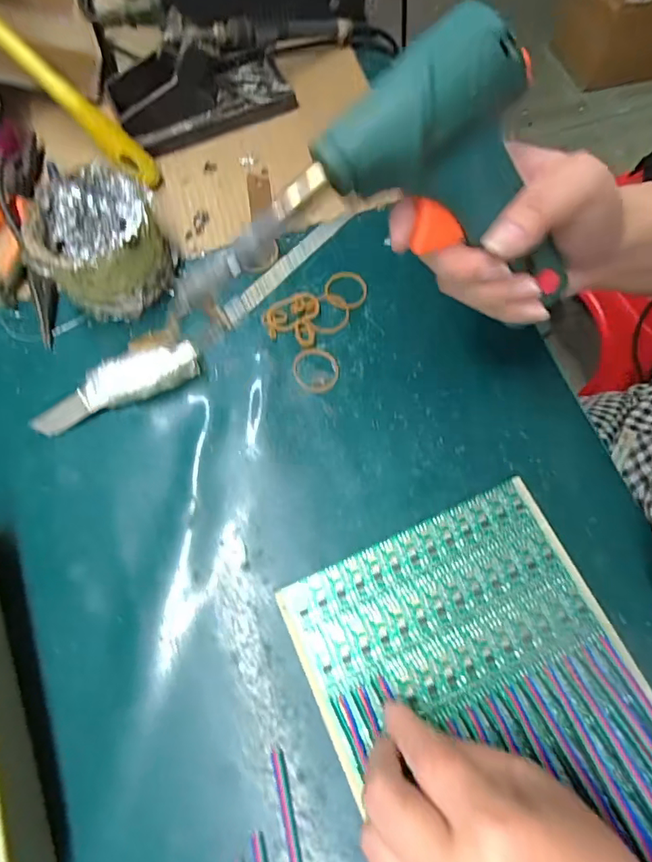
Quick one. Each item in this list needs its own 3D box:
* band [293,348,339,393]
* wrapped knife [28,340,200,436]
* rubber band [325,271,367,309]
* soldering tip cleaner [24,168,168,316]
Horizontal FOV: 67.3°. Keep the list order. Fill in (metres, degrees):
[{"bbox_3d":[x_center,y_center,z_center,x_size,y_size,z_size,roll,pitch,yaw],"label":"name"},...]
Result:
[{"bbox_3d":[-0.007,-0.043,0.342,0.032,0.004,0.034,-1,68,2],"label":"band"},{"bbox_3d":[-0.145,-0.032,0.334,0.116,0.019,0.033,-19,69,-6],"label":"wrapped knife"},{"bbox_3d":[0.015,-0.105,0.363,0.030,0.004,0.030,-1,68,2],"label":"rubber band"},{"bbox_3d":[-0.161,-0.136,0.341,0.082,0.076,0.082,0,70,1],"label":"soldering tip cleaner"}]

